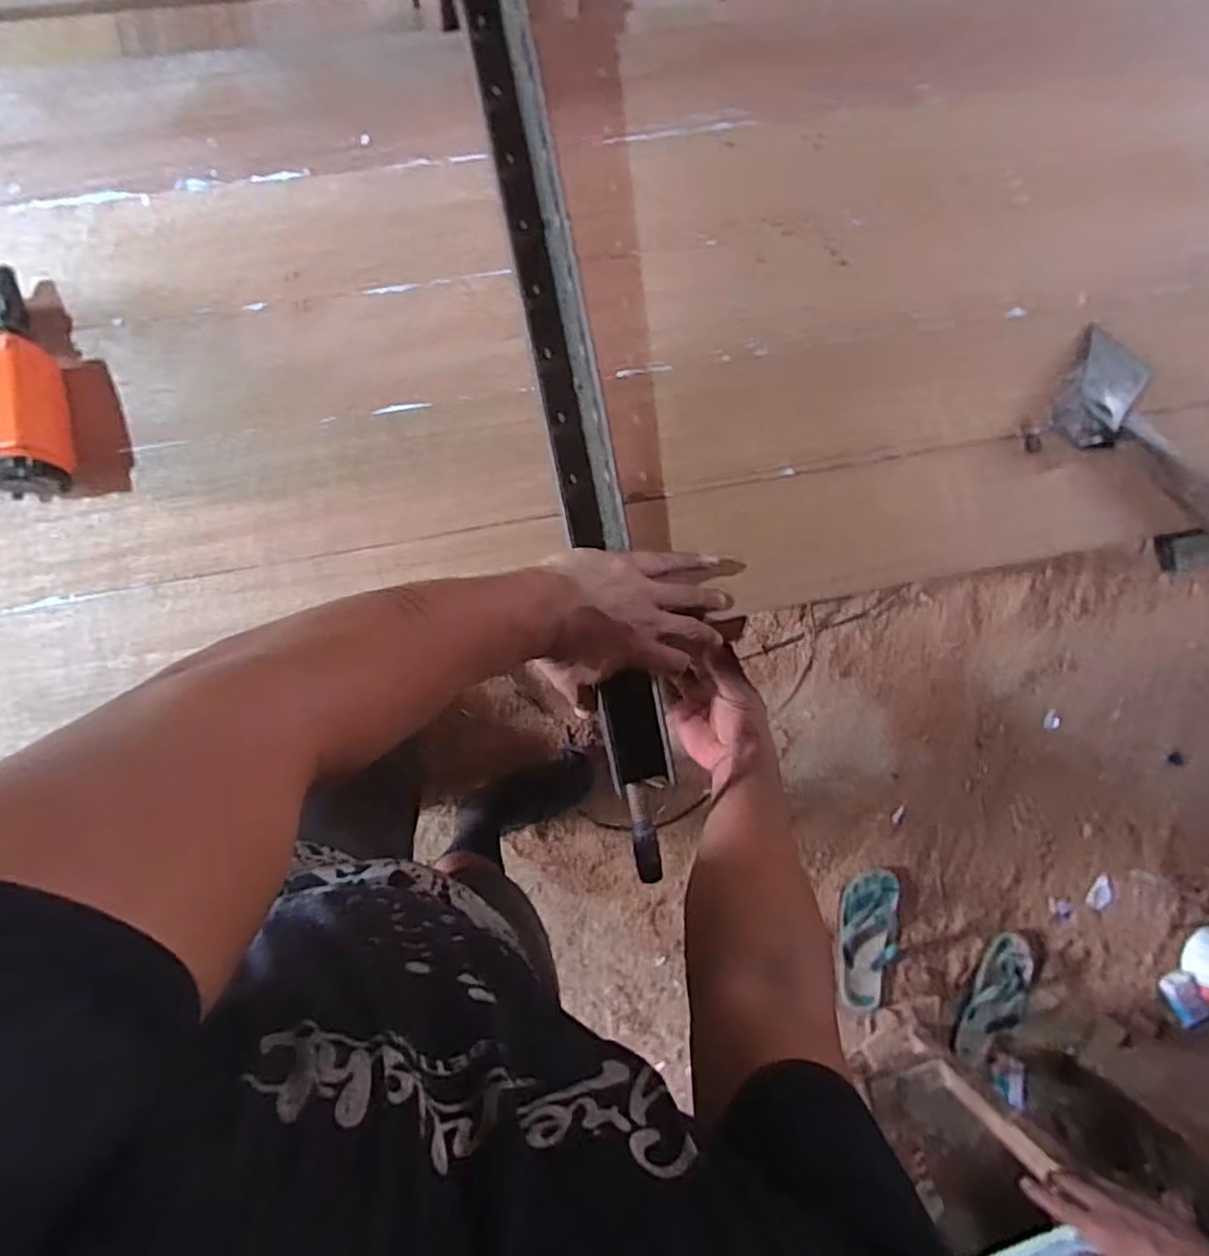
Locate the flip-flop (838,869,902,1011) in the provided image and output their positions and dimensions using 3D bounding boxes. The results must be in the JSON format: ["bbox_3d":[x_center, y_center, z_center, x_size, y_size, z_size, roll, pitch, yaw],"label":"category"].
[{"bbox_3d":[0.535,0.629,1.398,0.115,0.058,0.259,5,86,-6],"label":"flip-flop"}]

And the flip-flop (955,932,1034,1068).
[{"bbox_3d":[0.799,0.760,1.407,0.105,0.035,0.276,42,69,-2],"label":"flip-flop"}]

